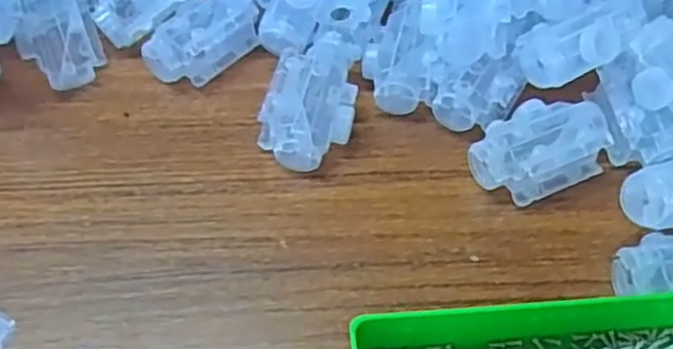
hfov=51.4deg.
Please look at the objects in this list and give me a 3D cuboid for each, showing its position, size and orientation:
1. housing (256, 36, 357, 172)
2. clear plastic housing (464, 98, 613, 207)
[{"bbox_3d":[-0.012,-0.038,0.370,0.044,0.029,0.073,11,54,7],"label":"housing"},{"bbox_3d":[0.101,-0.014,0.355,0.064,0.028,0.044,-20,56,-15],"label":"clear plastic housing"}]

